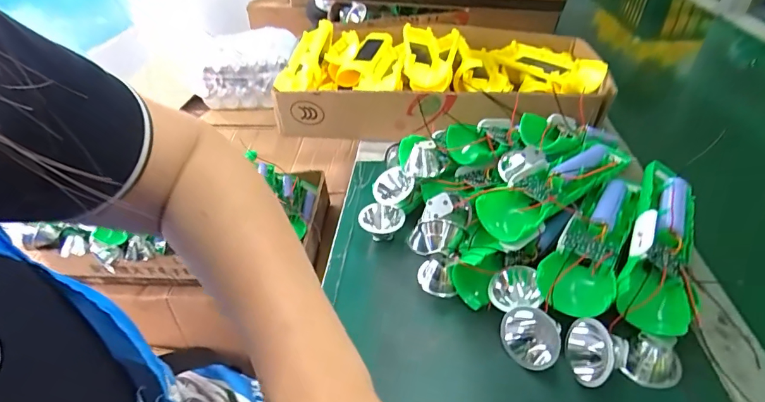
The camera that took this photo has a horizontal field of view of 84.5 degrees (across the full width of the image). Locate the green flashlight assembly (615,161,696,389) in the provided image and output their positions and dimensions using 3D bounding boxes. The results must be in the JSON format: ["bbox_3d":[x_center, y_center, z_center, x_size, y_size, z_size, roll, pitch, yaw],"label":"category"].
[{"bbox_3d":[0.210,0.037,0.316,0.061,0.049,0.190,12,63,21],"label":"green flashlight assembly"}]

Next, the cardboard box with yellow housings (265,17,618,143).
[{"bbox_3d":[0.079,-0.174,0.599,0.419,0.092,0.270,8,40,16],"label":"cardboard box with yellow housings"}]

